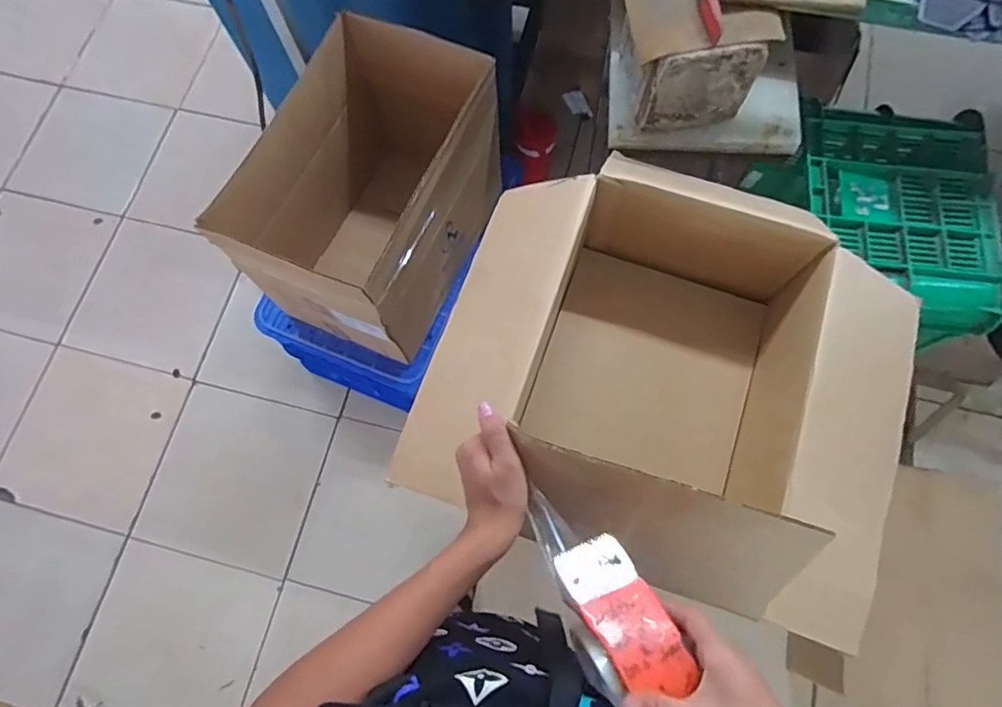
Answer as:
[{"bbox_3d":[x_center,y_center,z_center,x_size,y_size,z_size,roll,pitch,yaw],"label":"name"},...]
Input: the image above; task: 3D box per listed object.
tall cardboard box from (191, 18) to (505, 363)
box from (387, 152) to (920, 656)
[{"bbox_3d":[-0.213,-0.297,1.070,0.300,0.368,0.533,24,75,8],"label":"tall cardboard box"},{"bbox_3d":[0.208,0.010,0.722,0.550,0.427,0.485,20,76,7],"label":"box"}]

